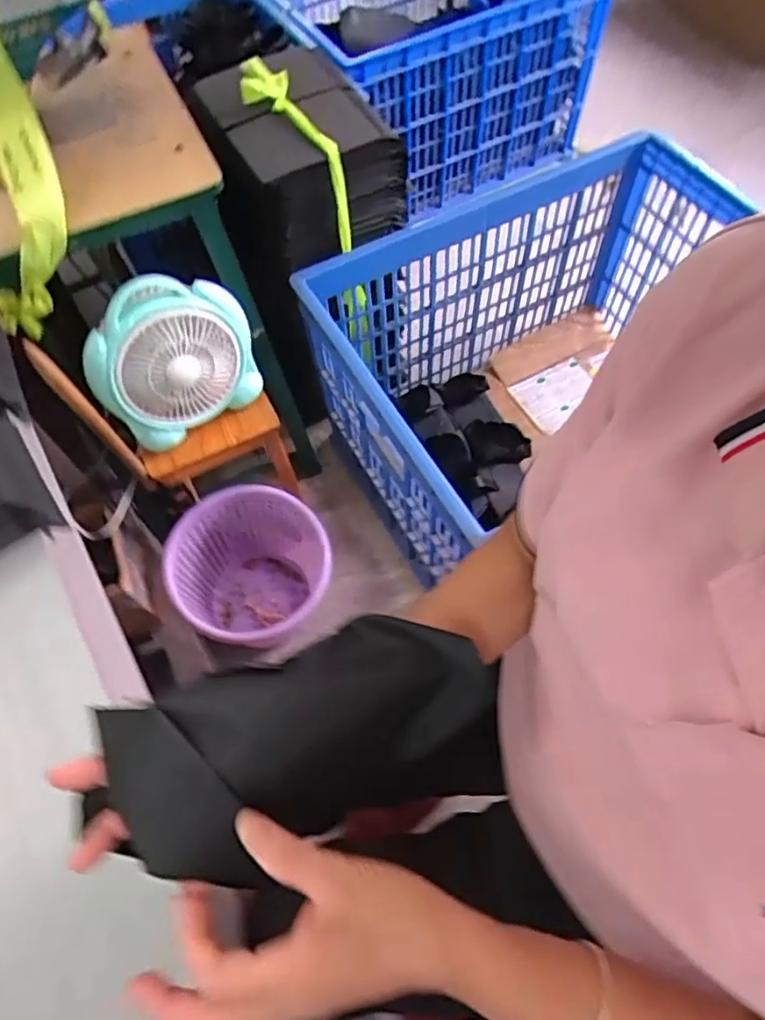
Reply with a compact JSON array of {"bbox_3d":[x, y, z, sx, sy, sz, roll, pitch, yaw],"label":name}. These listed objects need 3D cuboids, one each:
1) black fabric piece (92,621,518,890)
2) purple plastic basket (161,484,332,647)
[{"bbox_3d":[-0.045,0.139,0.374,0.236,0.055,0.120,-7,60,-20],"label":"black fabric piece"},{"bbox_3d":[-0.229,0.137,1.158,0.257,0.304,0.281,-1,61,2],"label":"purple plastic basket"}]

